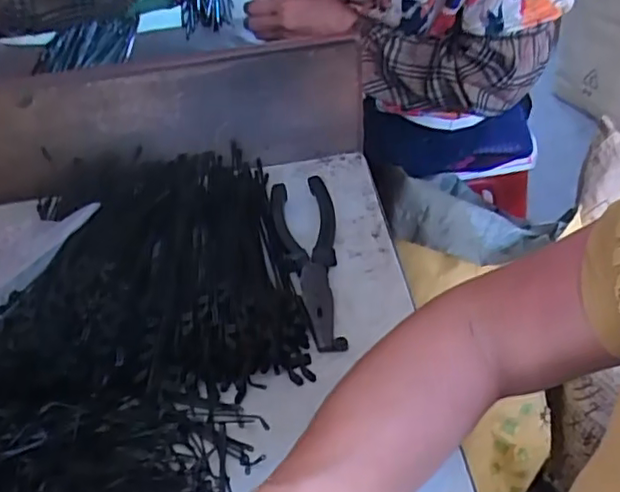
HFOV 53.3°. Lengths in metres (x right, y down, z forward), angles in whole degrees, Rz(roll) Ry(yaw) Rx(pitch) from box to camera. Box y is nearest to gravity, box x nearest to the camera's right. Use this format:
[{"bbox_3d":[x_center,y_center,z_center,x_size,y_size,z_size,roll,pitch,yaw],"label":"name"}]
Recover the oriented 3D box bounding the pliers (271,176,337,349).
[{"bbox_3d":[0.002,0.004,0.488,0.051,0.018,0.177,-9,41,-3],"label":"pliers"}]

